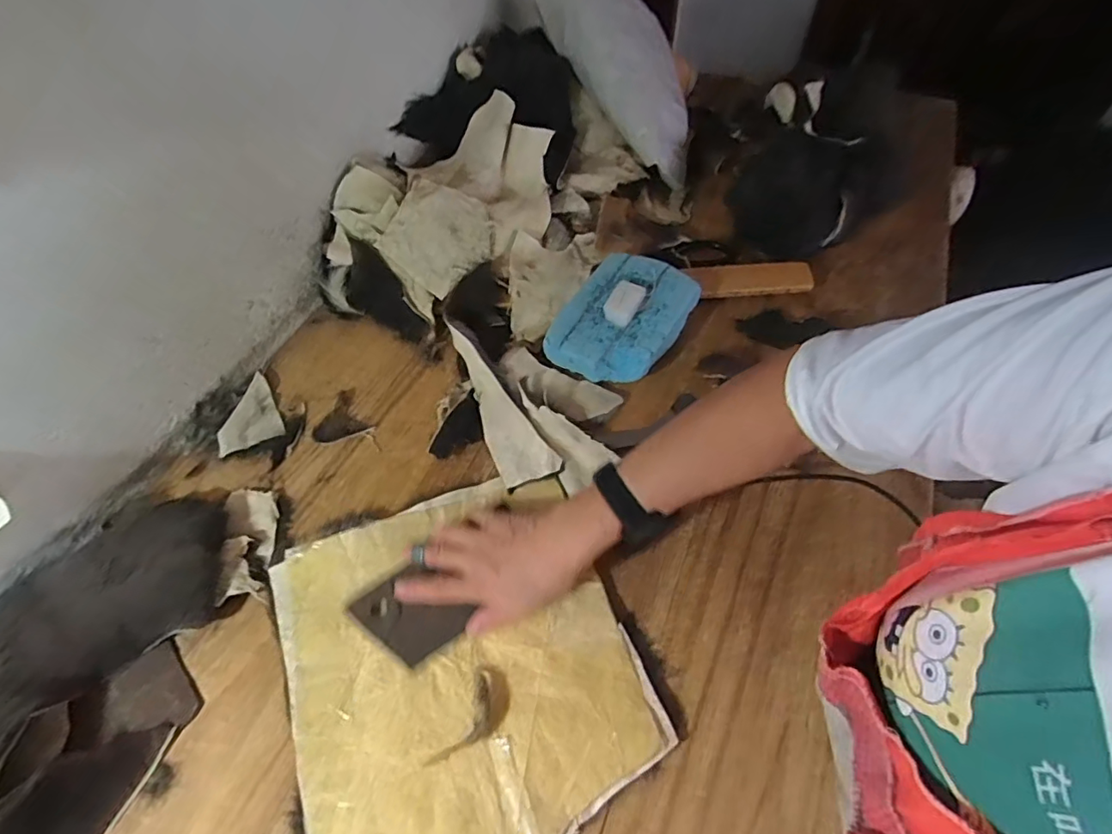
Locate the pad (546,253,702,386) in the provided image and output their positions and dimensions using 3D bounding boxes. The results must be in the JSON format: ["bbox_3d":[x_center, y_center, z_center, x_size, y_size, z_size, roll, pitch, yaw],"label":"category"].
[{"bbox_3d":[0.085,-0.120,0.658,0.132,0.057,0.175,27,61,22],"label":"pad"}]

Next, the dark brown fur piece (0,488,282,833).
[{"bbox_3d":[-0.416,0.197,0.475,0.218,0.072,0.306,14,57,15],"label":"dark brown fur piece"}]

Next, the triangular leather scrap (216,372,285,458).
[{"bbox_3d":[-0.366,-0.006,0.647,0.069,0.012,0.094,-20,55,-9],"label":"triangular leather scrap"}]

